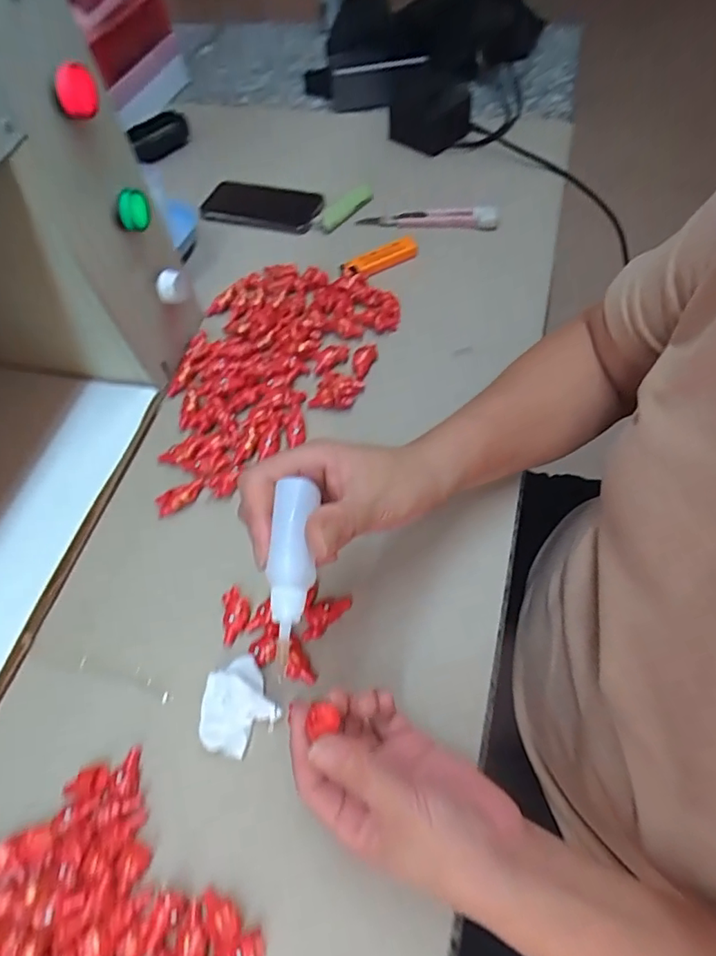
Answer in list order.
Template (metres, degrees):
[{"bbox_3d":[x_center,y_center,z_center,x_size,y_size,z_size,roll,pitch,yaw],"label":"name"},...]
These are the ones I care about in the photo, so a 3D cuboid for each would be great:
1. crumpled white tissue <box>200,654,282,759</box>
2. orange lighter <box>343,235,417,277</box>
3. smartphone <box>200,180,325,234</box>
[{"bbox_3d":[-0.078,0.143,0.333,0.047,0.009,0.050,-31,61,-12],"label":"crumpled white tissue"},{"bbox_3d":[0.022,-0.221,0.539,0.082,0.017,0.017,-28,61,-11],"label":"orange lighter"},{"bbox_3d":[-0.111,-0.314,0.613,0.132,0.008,0.069,12,62,13],"label":"smartphone"}]

